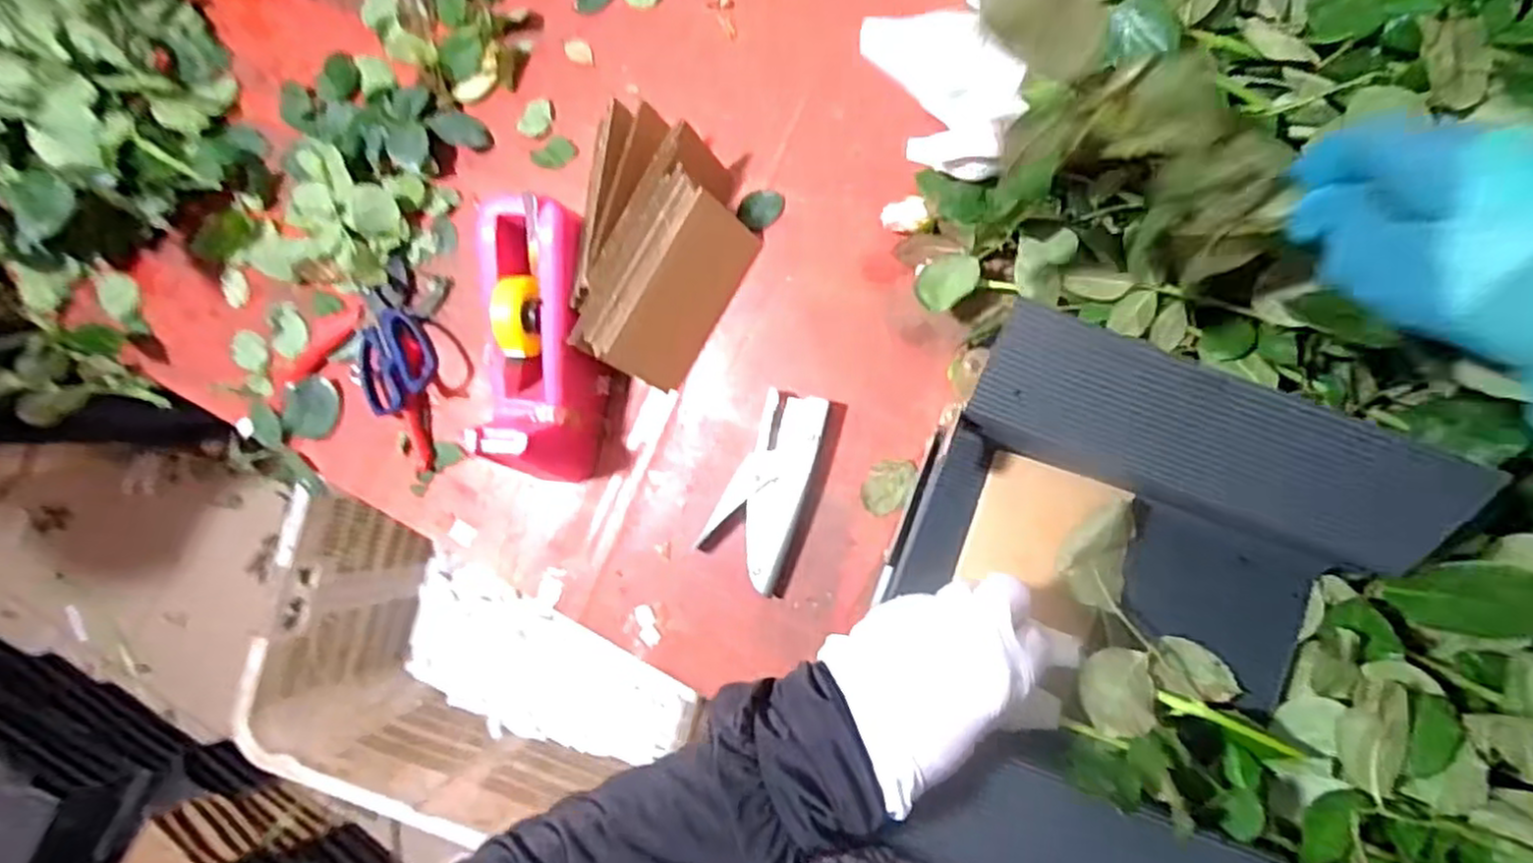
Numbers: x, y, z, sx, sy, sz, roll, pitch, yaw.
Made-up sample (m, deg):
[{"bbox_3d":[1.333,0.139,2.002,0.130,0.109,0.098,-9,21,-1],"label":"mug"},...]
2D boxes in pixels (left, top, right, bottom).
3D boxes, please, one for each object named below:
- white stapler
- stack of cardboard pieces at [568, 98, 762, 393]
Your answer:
[{"bbox_3d":[0.001,0.042,0.567,0.063,0.027,0.147,21,90,8],"label":"white stapler"},{"bbox_3d":[-0.080,-0.134,0.561,0.125,0.076,0.185,20,90,8],"label":"stack of cardboard pieces"}]

